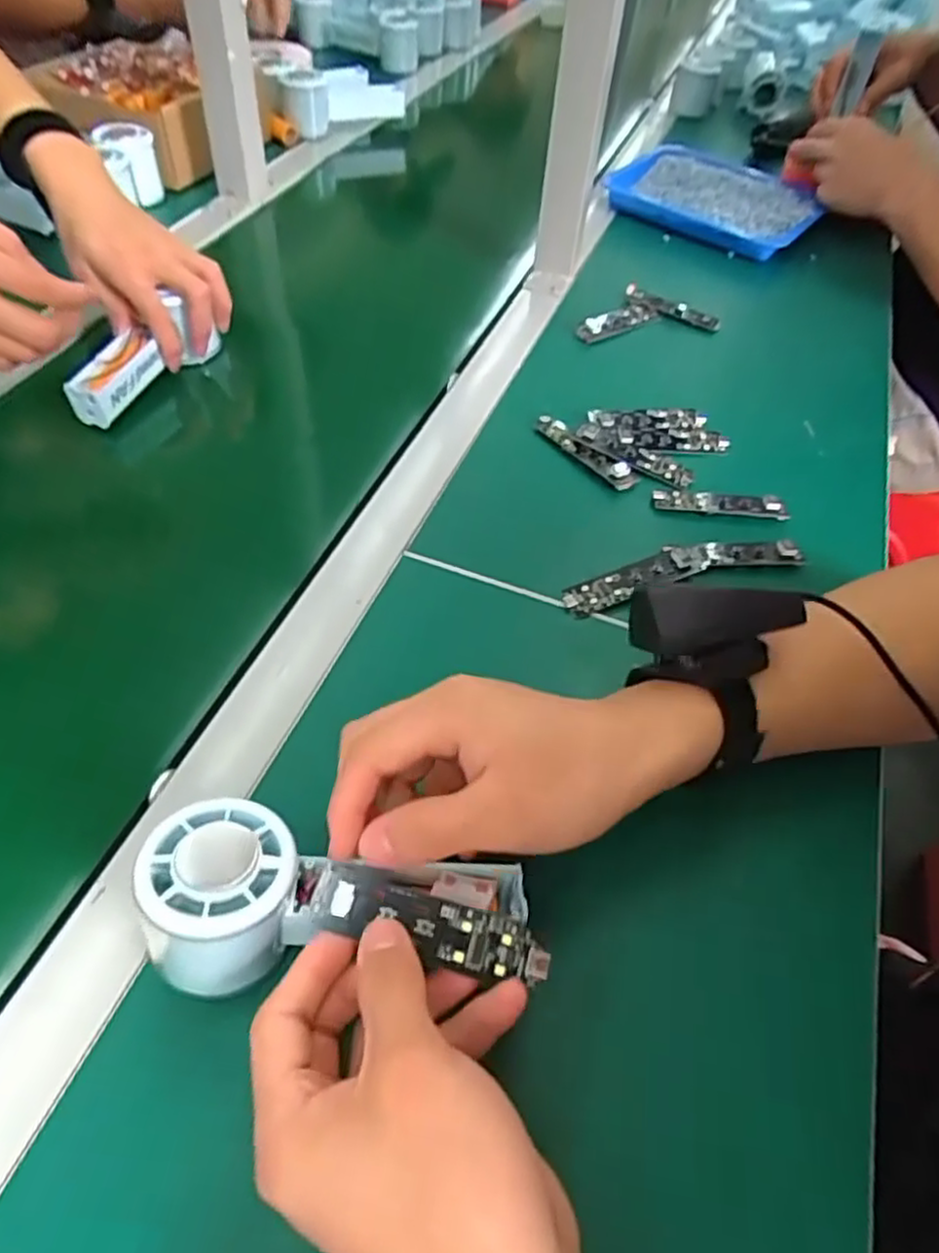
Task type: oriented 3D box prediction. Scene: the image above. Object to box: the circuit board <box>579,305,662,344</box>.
[{"bbox_3d":[0.134,-0.278,0.659,0.088,0.013,0.025,-26,58,-24],"label":"circuit board"}]

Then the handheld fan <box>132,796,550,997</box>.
[{"bbox_3d":[-0.051,0.109,0.286,0.150,0.038,0.062,11,51,-9],"label":"handheld fan"}]

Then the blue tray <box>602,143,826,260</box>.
[{"bbox_3d":[0.279,-0.487,0.816,0.218,0.025,0.191,33,56,20],"label":"blue tray"}]

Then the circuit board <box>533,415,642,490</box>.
[{"bbox_3d":[0.085,-0.130,0.532,0.019,0.007,0.093,-35,62,-28],"label":"circuit board"}]

